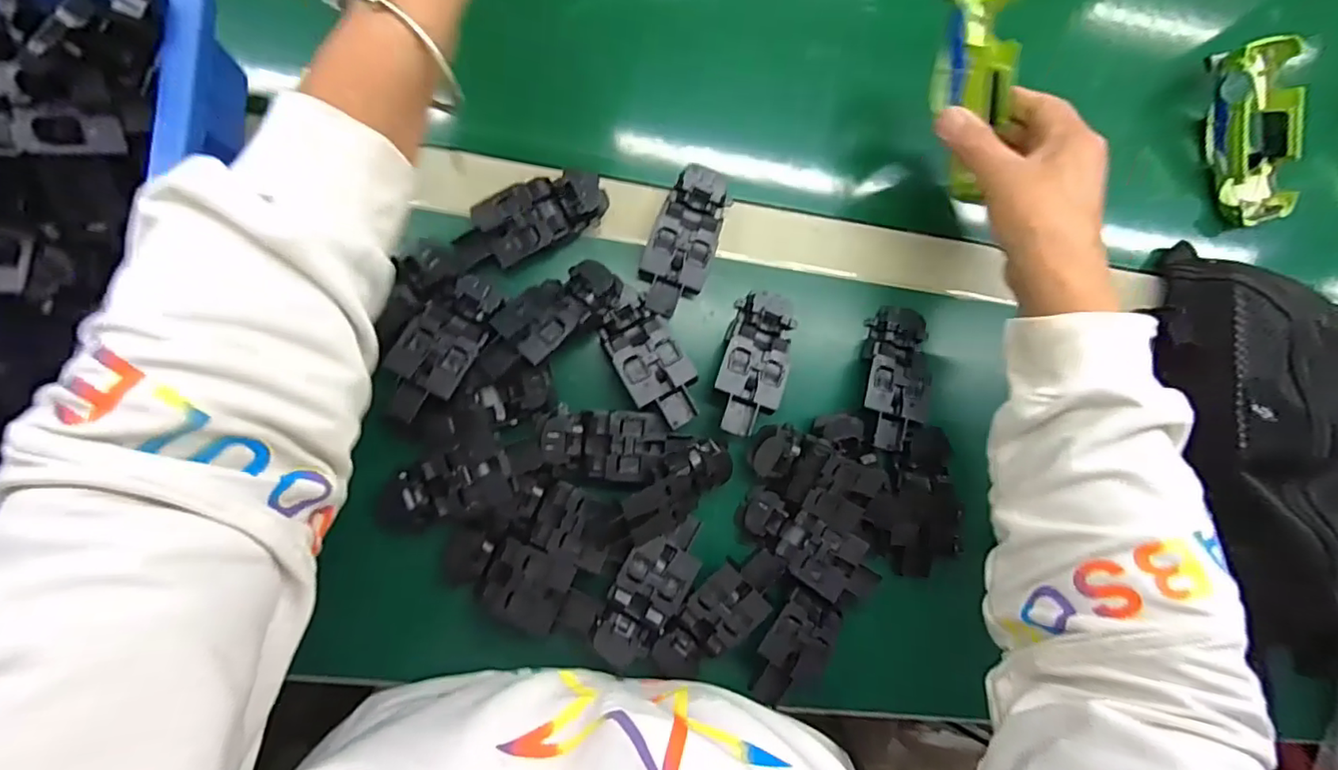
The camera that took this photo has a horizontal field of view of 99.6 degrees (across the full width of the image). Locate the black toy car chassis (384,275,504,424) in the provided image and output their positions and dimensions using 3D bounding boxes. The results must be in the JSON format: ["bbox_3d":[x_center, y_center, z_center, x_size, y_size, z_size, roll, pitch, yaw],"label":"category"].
[{"bbox_3d":[-0.139,-0.024,0.346,0.041,0.016,0.096,30,70,-6],"label":"black toy car chassis"}]

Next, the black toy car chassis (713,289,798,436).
[{"bbox_3d":[0.057,-0.015,0.378,0.043,0.024,0.096,20,84,-7],"label":"black toy car chassis"}]

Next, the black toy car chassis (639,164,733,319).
[{"bbox_3d":[0.011,-0.096,0.377,0.042,0.018,0.098,22,84,-6],"label":"black toy car chassis"}]

